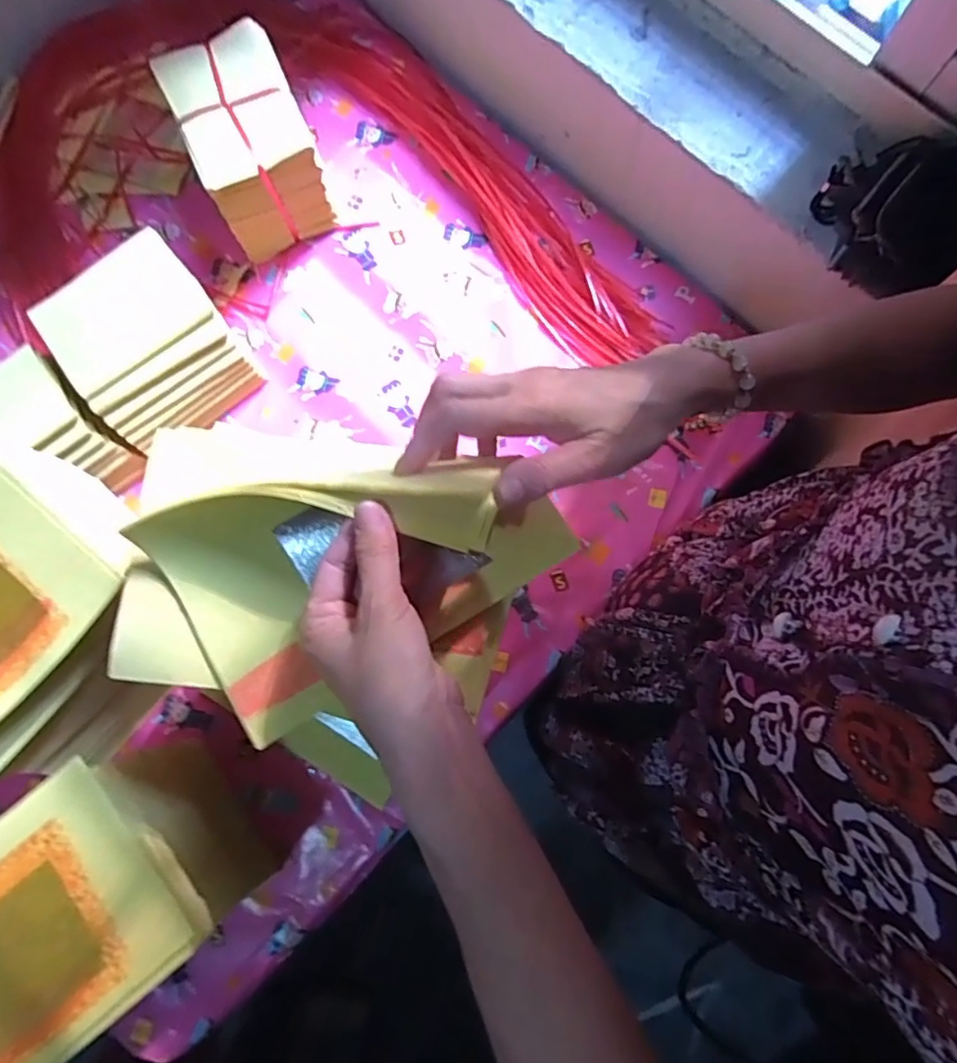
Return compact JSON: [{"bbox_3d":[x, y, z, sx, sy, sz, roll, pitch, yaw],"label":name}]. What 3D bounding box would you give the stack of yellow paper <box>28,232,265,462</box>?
[{"bbox_3d":[-0.361,-0.201,0.644,0.167,0.095,0.174,-37,82,-7],"label":"stack of yellow paper"}]

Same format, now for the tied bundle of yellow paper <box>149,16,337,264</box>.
[{"bbox_3d":[-0.255,-0.435,0.662,0.119,0.134,0.163,-24,81,-5],"label":"tied bundle of yellow paper"}]

